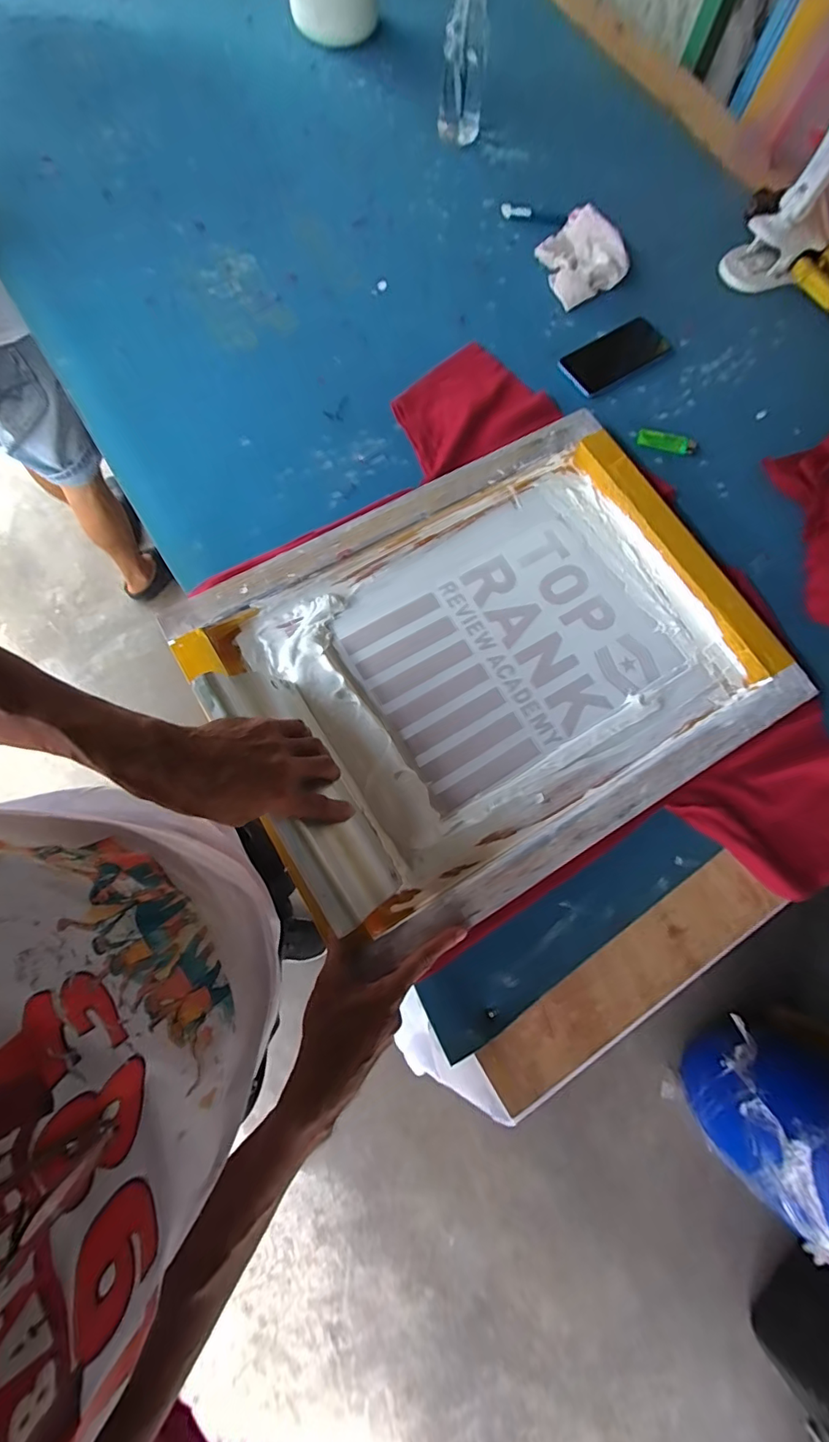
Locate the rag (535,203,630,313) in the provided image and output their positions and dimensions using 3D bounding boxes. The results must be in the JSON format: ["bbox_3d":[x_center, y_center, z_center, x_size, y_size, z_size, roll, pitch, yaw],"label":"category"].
[{"bbox_3d":[0.252,-0.699,0.723,0.126,0.033,0.124,-28,79,-10],"label":"rag"}]

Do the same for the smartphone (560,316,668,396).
[{"bbox_3d":[0.292,-0.531,0.701,0.165,0.005,0.076,-33,80,-11],"label":"smartphone"}]

